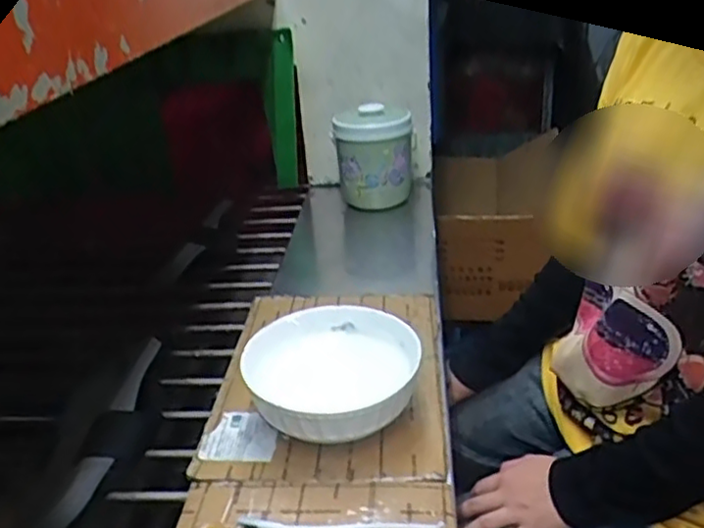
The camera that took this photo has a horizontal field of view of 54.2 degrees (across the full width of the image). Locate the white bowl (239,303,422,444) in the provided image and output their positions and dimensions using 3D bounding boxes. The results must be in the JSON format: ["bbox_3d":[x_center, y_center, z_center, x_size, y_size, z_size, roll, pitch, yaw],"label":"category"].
[{"bbox_3d":[-0.017,0.120,0.695,0.173,0.069,0.185,-3,27,2],"label":"white bowl"}]

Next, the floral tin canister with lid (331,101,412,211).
[{"bbox_3d":[0.040,-0.191,1.229,0.135,0.172,0.116,-5,26,2],"label":"floral tin canister with lid"}]

